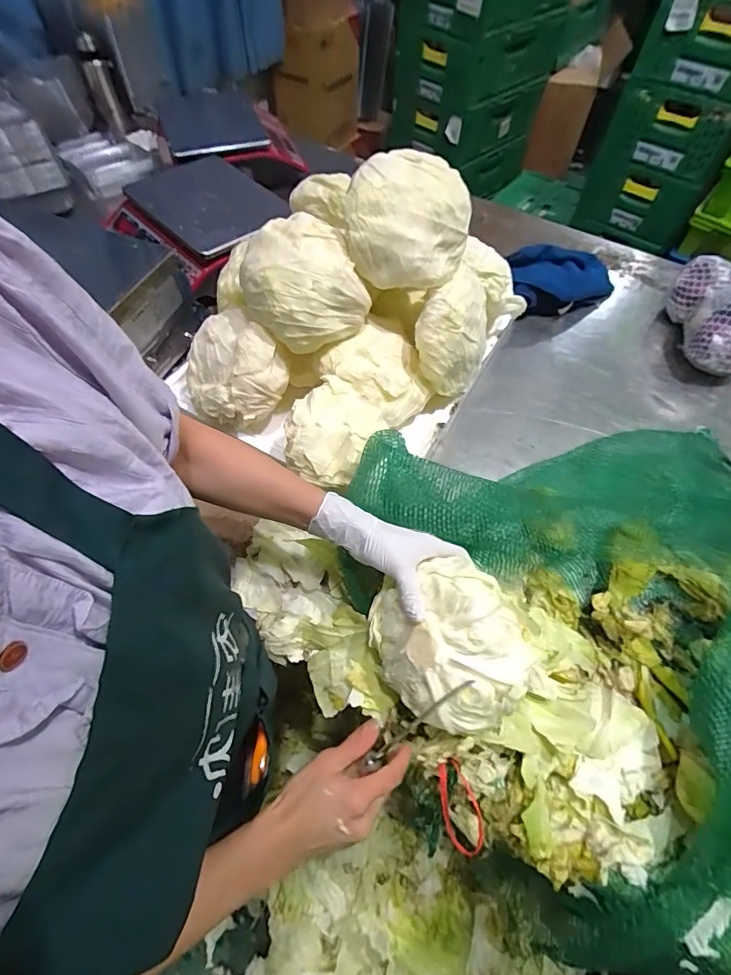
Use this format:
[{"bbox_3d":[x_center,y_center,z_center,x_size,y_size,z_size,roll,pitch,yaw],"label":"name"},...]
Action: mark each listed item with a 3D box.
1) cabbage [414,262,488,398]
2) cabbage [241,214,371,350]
[{"bbox_3d":[0.127,-0.221,0.649,0.096,0.134,0.118,18,60,9],"label":"cabbage"},{"bbox_3d":[-0.085,-0.267,0.591,0.135,0.105,0.131,-30,64,-18],"label":"cabbage"}]

